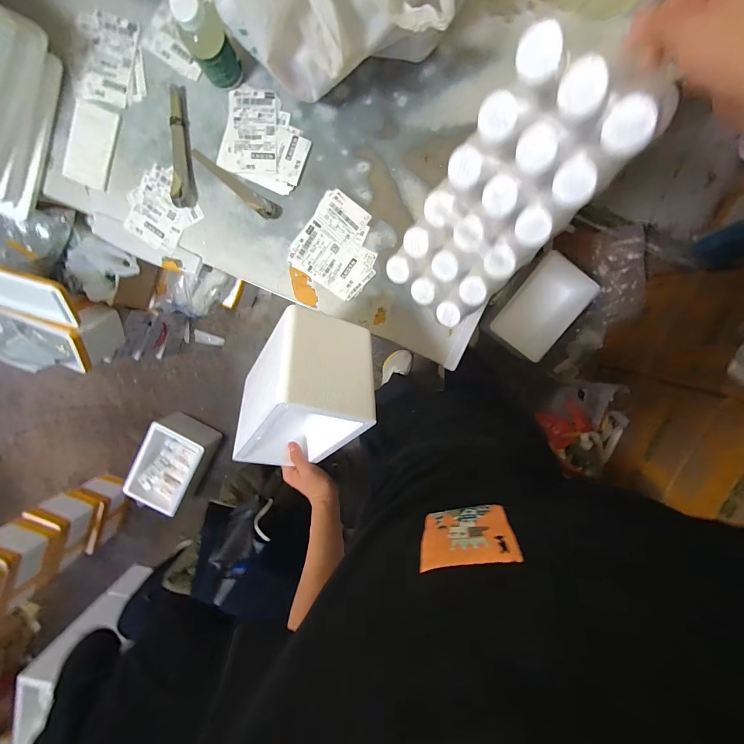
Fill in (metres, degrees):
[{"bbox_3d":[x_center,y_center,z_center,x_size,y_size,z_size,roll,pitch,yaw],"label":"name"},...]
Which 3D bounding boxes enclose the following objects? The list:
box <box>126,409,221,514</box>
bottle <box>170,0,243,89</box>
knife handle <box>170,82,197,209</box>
[{"bbox_3d":[-0.861,0.391,1.463,0.239,0.198,0.385,28,98,-3],"label":"box"},{"bbox_3d":[-0.245,-0.494,0.509,0.059,0.127,0.064,0,98,2],"label":"bottle"},{"bbox_3d":[-0.339,-0.395,0.590,0.035,0.018,0.188,0,98,2],"label":"knife handle"}]

